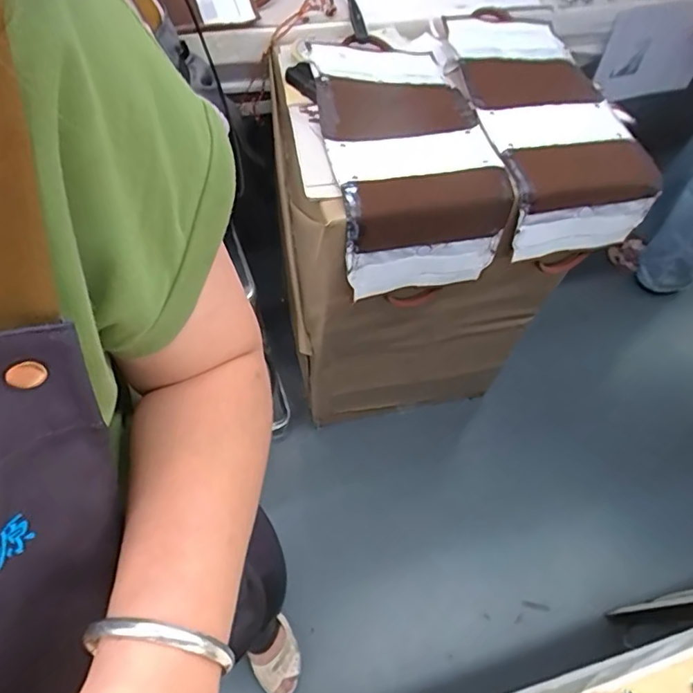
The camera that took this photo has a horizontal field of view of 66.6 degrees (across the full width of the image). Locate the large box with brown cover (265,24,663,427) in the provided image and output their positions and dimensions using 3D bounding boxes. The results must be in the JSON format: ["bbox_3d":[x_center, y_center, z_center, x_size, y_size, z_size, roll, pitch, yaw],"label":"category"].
[{"bbox_3d":[0.134,-0.208,1.102,0.503,0.693,0.451,-13,60,-12],"label":"large box with brown cover"}]

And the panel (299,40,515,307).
[{"bbox_3d":[0.071,-0.295,0.880,0.246,0.204,0.380,-13,60,-12],"label":"panel"}]

